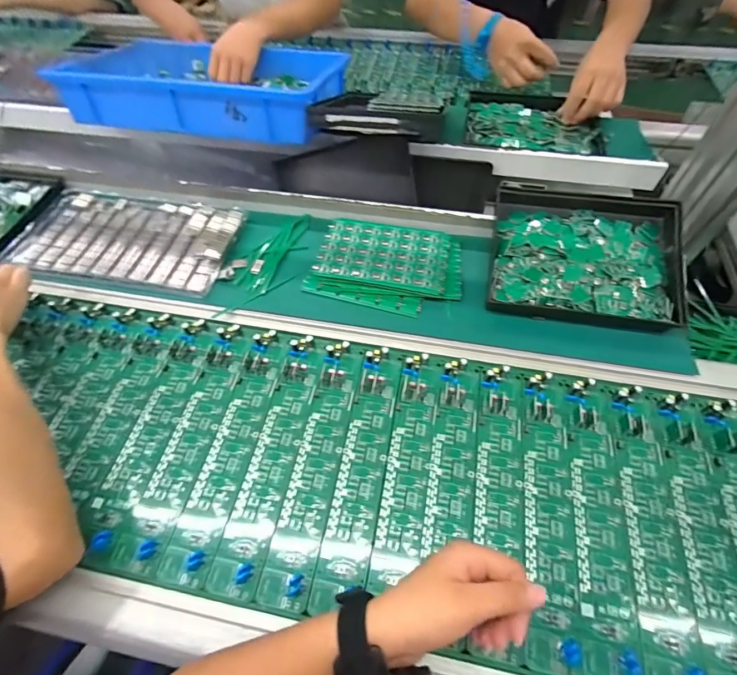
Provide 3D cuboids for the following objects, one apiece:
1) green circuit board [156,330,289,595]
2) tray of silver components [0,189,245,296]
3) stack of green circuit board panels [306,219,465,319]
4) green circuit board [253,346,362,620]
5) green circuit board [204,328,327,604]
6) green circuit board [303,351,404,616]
[{"bbox_3d":[-0.149,0.110,0.434,0.050,0.015,0.273,9,59,6],"label":"green circuit board"},{"bbox_3d":[-0.349,-0.145,0.587,0.308,0.022,0.158,8,58,6],"label":"tray of silver components"},{"bbox_3d":[0.027,-0.099,0.551,0.197,0.027,0.130,13,59,8],"label":"stack of green circuit board panels"},{"bbox_3d":[-0.053,0.125,0.422,0.047,0.013,0.271,9,59,6],"label":"green circuit board"},{"bbox_3d":[-0.101,0.121,0.428,0.047,0.013,0.273,9,59,6],"label":"green circuit board"},{"bbox_3d":[-0.006,0.131,0.420,0.048,0.011,0.265,9,59,6],"label":"green circuit board"}]

